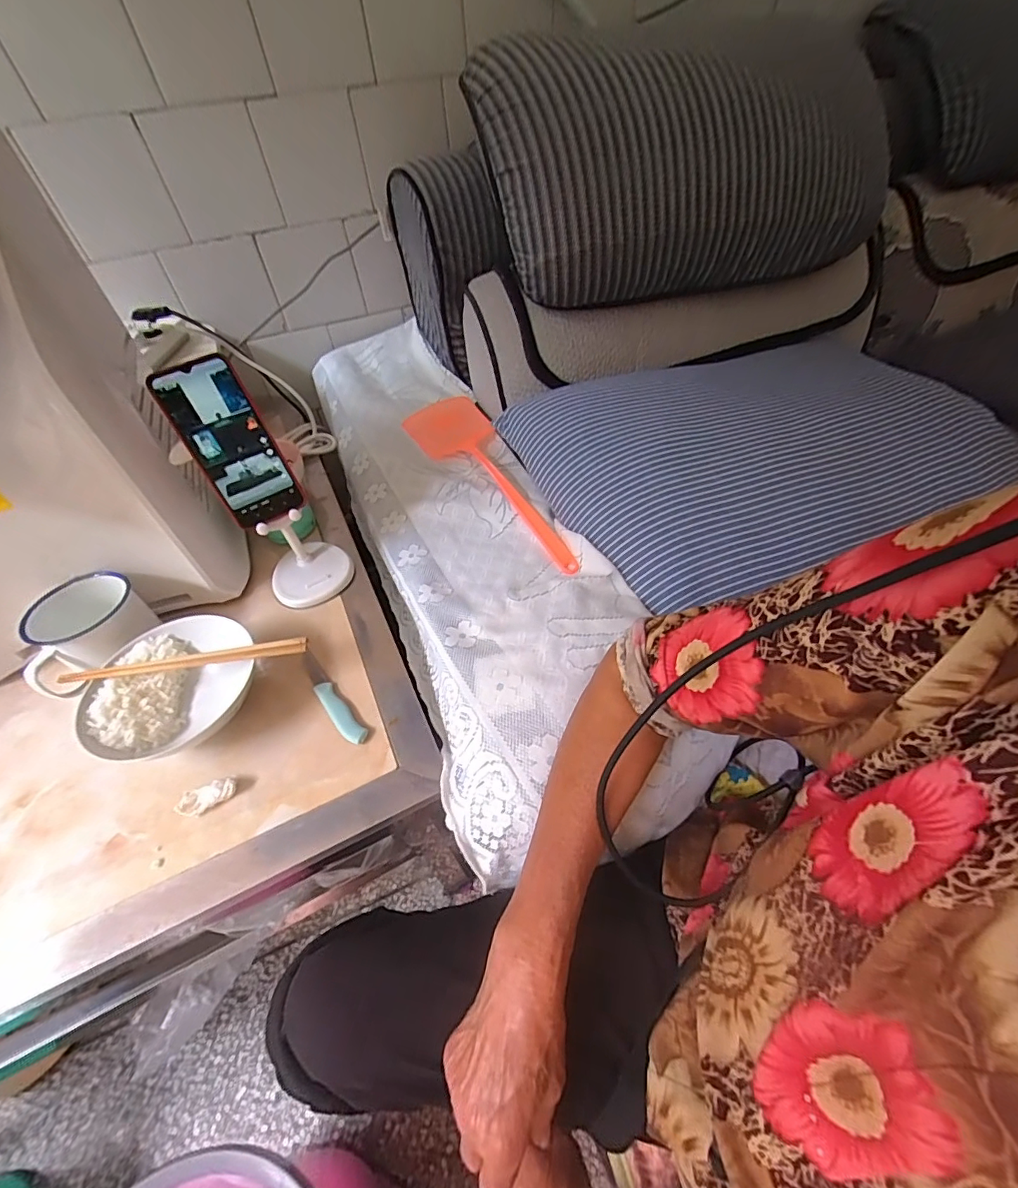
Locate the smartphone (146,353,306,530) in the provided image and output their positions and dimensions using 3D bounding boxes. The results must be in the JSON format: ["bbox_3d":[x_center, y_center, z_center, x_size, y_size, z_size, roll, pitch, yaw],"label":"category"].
[{"bbox_3d":[-0.280,-0.149,0.485,0.074,0.162,0.013,-32,33,-19],"label":"smartphone"}]

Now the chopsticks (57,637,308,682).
[{"bbox_3d":[-0.313,0.064,0.461,0.233,0.010,0.014,-8,48,-1],"label":"chopsticks"}]

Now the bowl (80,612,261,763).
[{"bbox_3d":[-0.322,0.096,0.474,0.150,0.059,0.136,-24,52,-14],"label":"bowl"}]

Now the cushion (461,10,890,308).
[{"bbox_3d":[0.258,-0.538,0.657,0.592,0.241,0.175,-7,48,-20],"label":"cushion"}]

